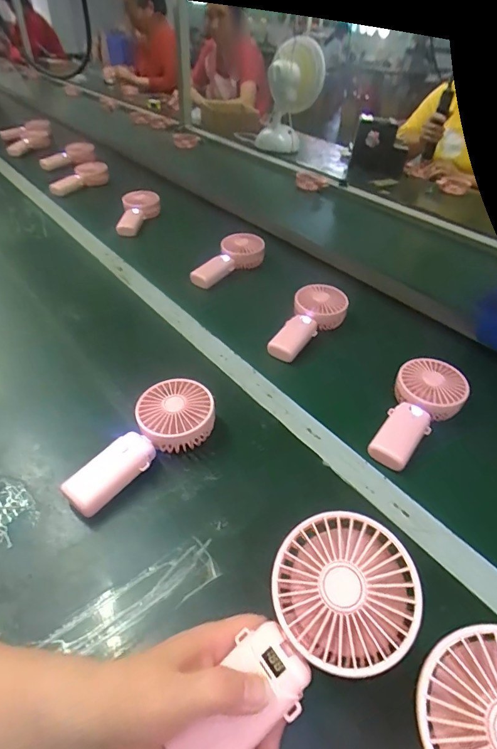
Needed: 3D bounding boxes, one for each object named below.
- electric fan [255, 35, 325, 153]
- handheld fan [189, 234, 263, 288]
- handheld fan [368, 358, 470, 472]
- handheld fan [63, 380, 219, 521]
[{"bbox_3d":[0.139,-0.933,1.383,0.202,0.315,0.195,8,42,7],"label":"electric fan"},{"bbox_3d":[-0.048,-0.222,0.808,0.165,0.049,0.070,-37,54,-20],"label":"handheld fan"},{"bbox_3d":[0.216,0.045,0.511,0.083,0.035,0.172,25,47,24],"label":"handheld fan"},{"bbox_3d":[-0.113,0.078,0.445,0.082,0.047,0.177,26,47,24],"label":"handheld fan"}]

